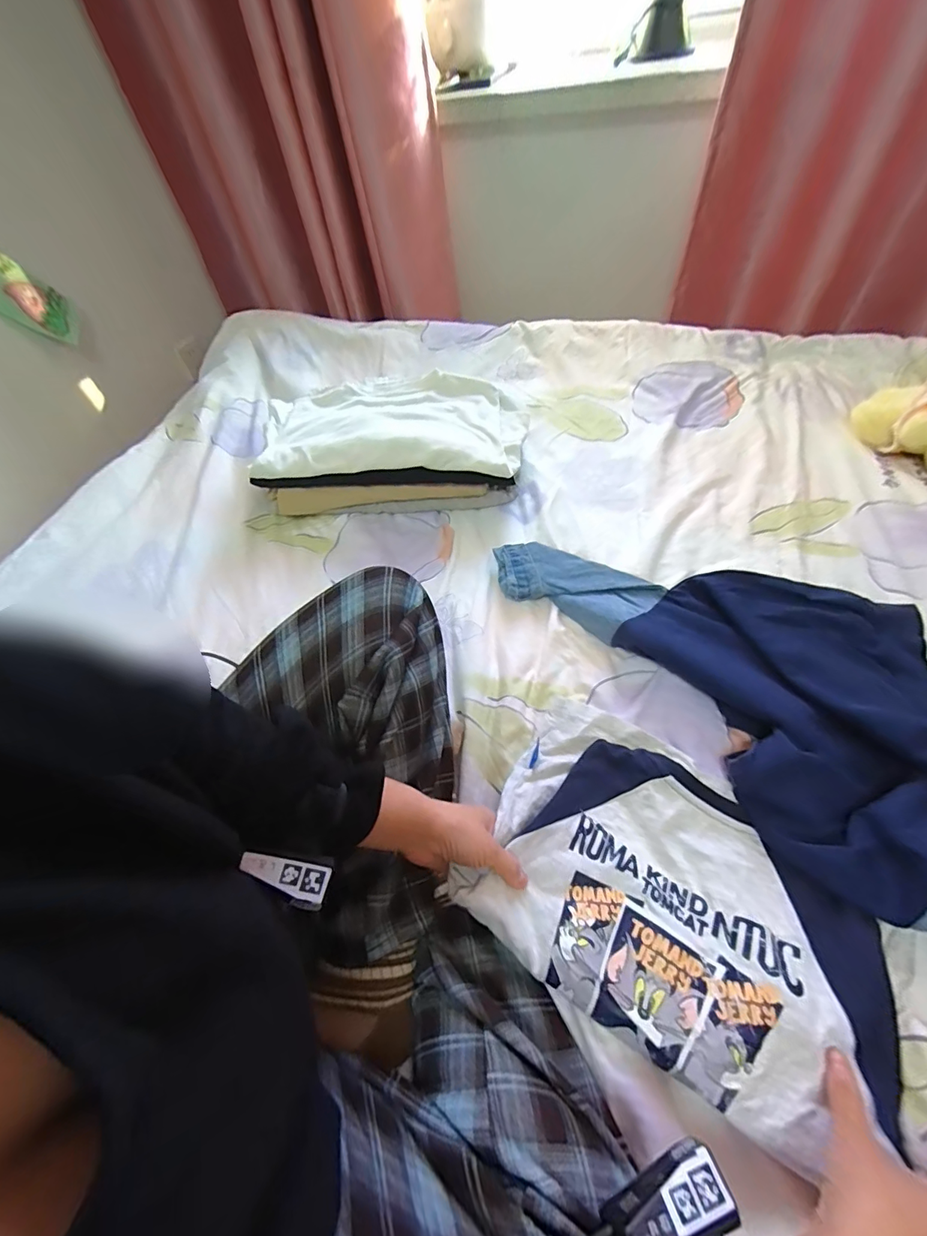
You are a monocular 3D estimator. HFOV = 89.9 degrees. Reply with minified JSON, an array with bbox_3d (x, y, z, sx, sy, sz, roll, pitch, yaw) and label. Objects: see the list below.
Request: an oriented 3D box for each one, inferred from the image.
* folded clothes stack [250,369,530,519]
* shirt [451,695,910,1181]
[{"bbox_3d":[-0.110,-0.293,0.761,0.407,0.119,0.225,-3,55,6],"label":"folded clothes stack"},{"bbox_3d":[0.186,0.241,0.417,0.339,0.054,0.258,30,64,22],"label":"shirt"}]

